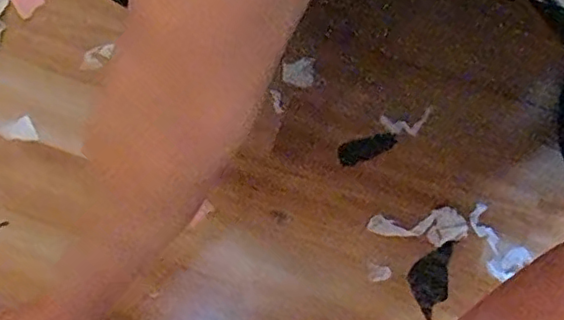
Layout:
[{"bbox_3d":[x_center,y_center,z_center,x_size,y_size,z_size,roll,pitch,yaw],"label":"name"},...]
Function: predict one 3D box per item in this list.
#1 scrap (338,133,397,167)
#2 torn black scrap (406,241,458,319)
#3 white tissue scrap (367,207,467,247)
[{"bbox_3d":[0.092,-0.013,0.640,0.067,0.005,0.025,-21,77,-7],"label":"scrap"},{"bbox_3d":[0.155,0.118,0.601,0.043,0.004,0.078,36,77,7],"label":"torn black scrap"},{"bbox_3d":[0.142,0.072,0.611,0.099,0.005,0.037,-6,75,-4],"label":"white tissue scrap"}]

